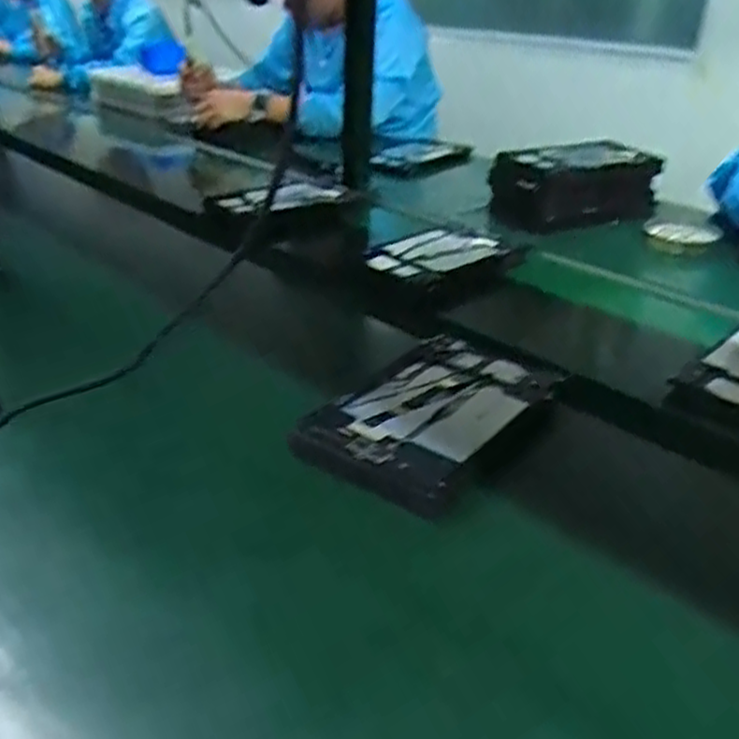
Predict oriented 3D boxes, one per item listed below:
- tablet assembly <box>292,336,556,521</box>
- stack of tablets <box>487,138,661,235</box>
[{"bbox_3d":[0.053,0.033,0.666,0.153,0.026,0.270,20,34,31],"label":"tablet assembly"},{"bbox_3d":[0.357,-0.312,1.237,0.268,0.097,0.158,-9,30,-17],"label":"stack of tablets"}]

